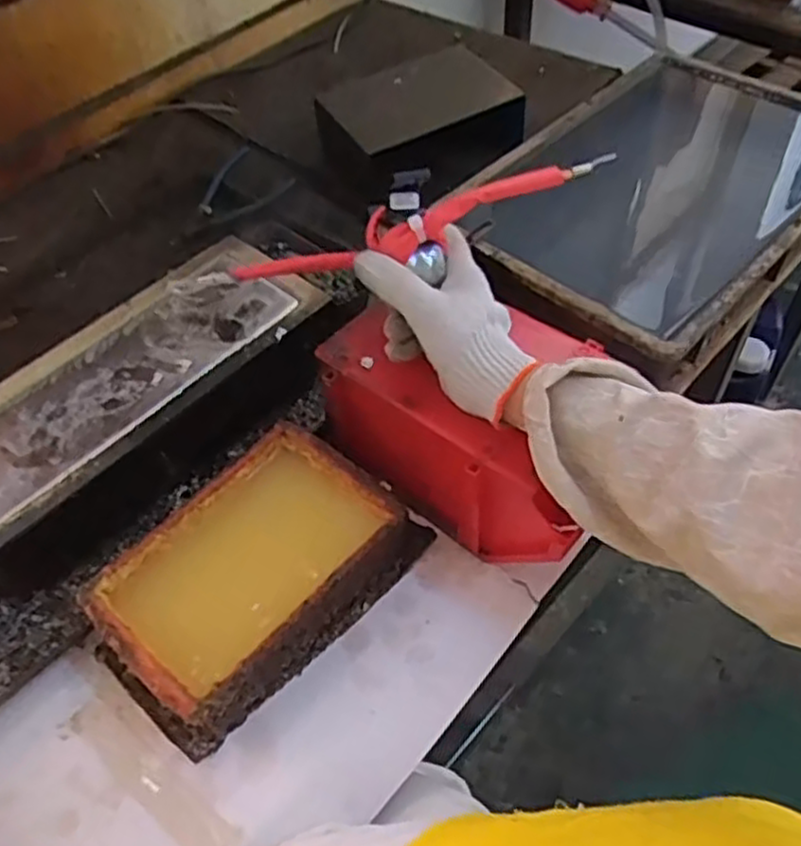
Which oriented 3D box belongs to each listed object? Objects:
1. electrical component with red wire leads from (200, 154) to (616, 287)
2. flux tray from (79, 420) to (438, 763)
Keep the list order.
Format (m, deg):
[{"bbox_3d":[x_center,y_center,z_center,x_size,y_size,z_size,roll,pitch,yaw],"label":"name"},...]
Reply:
[{"bbox_3d":[-0.019,-0.132,0.531,0.313,0.058,0.070,-10,46,32],"label":"electrical component with red wire leads"},{"bbox_3d":[-0.103,0.107,0.546,0.135,0.072,0.226,35,62,27],"label":"flux tray"}]

